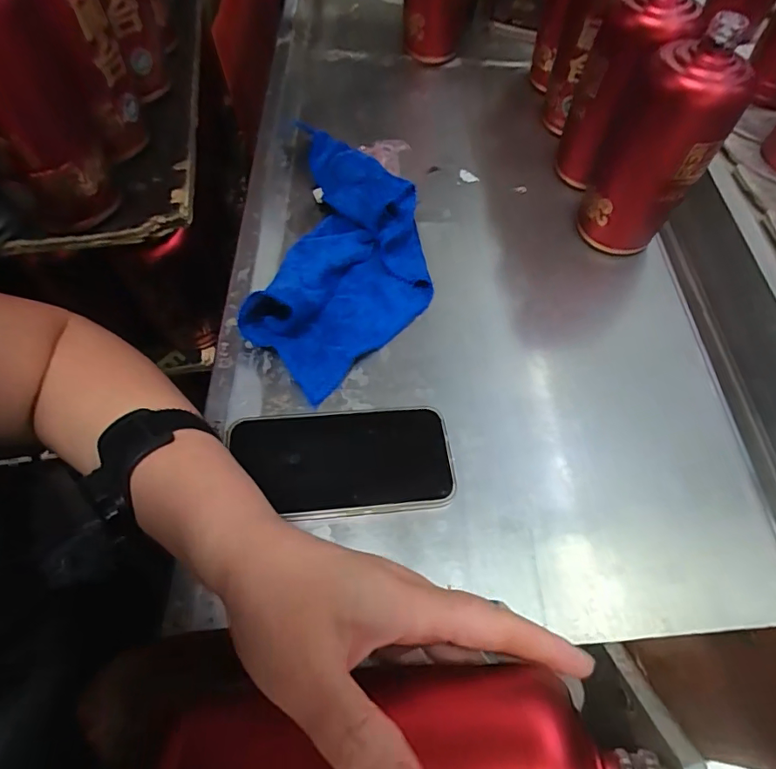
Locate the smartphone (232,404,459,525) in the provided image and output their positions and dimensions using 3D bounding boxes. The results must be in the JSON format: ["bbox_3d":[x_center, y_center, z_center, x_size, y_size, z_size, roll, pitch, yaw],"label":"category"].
[{"bbox_3d":[-0.030,0.053,0.347,0.150,0.007,0.080,-4,57,-8],"label":"smartphone"}]

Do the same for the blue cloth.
[{"bbox_3d":[-0.033,-0.131,0.442,0.142,0.047,0.295,9,60,3],"label":"blue cloth"}]

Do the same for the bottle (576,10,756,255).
[{"bbox_3d":[0.231,-0.198,0.428,0.078,0.175,0.062,8,60,3],"label":"bottle"}]

